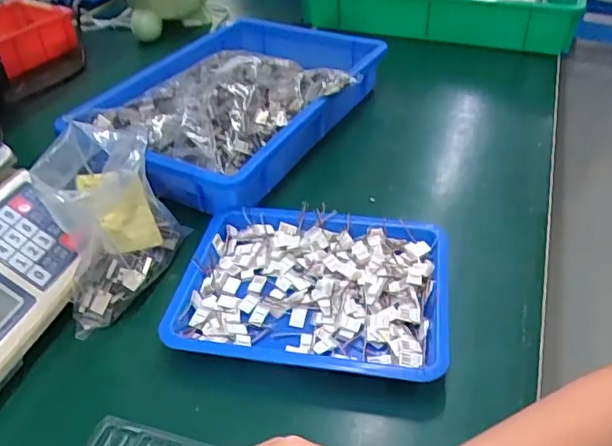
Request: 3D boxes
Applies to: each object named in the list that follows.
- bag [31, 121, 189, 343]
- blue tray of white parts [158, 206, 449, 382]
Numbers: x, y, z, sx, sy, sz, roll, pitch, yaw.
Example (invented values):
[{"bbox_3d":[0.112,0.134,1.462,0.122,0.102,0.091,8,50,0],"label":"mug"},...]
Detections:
[{"bbox_3d":[-0.156,-0.004,0.473,0.101,0.127,0.104,-13,39,-15],"label":"bag"},{"bbox_3d":[0.007,0.052,0.476,0.211,0.041,0.167,6,40,9],"label":"blue tray of white parts"}]

